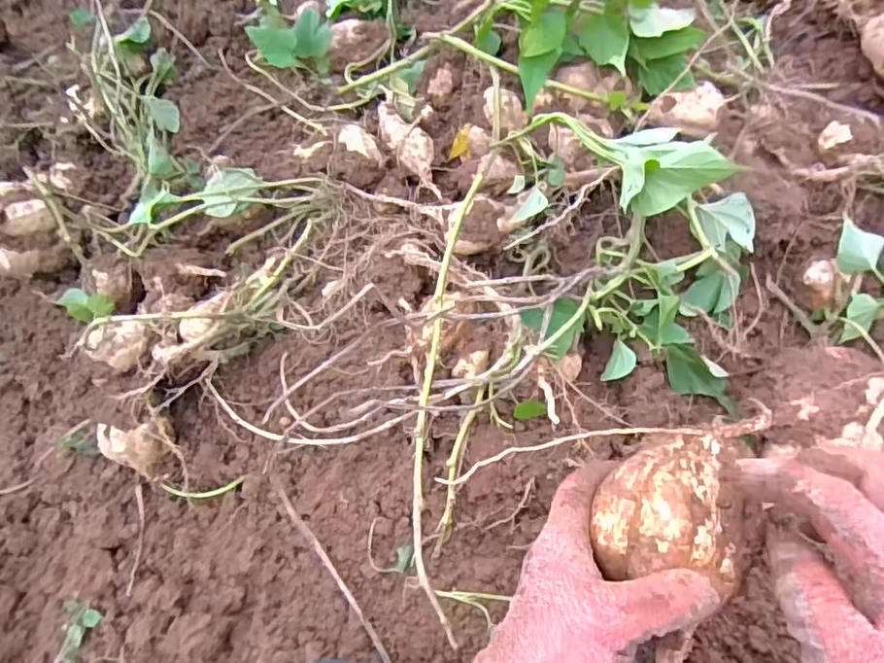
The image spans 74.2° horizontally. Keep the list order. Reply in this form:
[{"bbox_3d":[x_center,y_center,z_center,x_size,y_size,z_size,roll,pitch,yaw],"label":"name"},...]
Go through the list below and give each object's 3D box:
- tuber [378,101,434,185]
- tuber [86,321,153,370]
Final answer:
[{"bbox_3d":[-0.044,-0.225,0.686,0.041,0.031,0.131,-26,60,-15],"label":"tuber"},{"bbox_3d":[-0.302,0.011,0.550,0.031,0.044,0.051,33,63,21],"label":"tuber"}]

